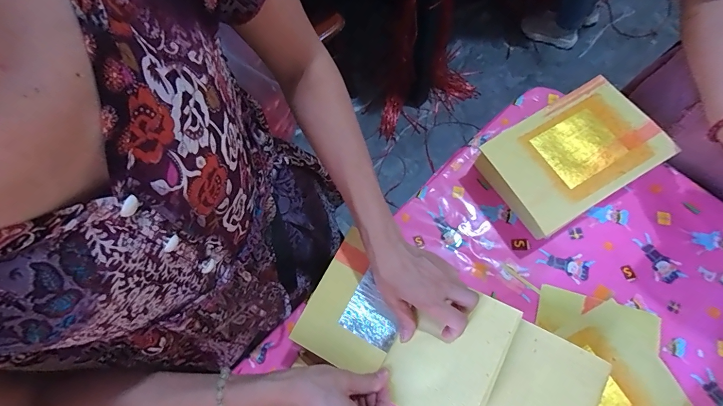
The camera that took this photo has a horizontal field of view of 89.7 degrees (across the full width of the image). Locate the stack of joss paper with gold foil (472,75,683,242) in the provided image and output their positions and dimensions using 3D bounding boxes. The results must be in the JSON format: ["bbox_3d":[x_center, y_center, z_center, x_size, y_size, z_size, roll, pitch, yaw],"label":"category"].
[{"bbox_3d":[0.310,-0.068,0.559,0.231,0.084,0.157,-31,79,-5],"label":"stack of joss paper with gold foil"}]

